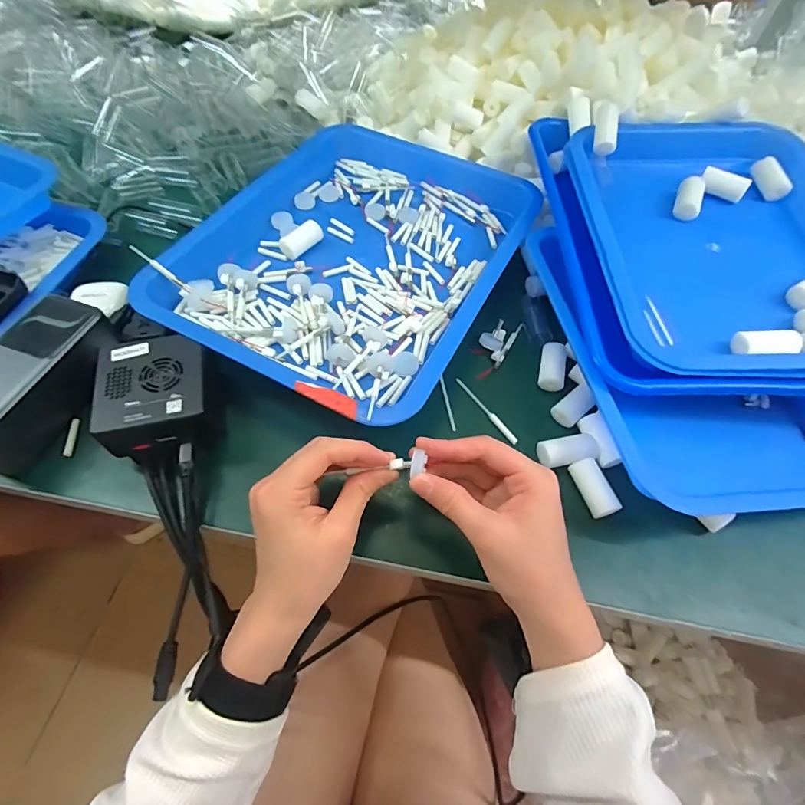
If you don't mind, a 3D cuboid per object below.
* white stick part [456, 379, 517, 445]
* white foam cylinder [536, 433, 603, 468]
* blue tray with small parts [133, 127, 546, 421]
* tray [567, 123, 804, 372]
[{"bbox_3d":[0.068,0.006,0.355,0.006,0.004,0.072,-30,64,-19],"label":"white stick part"},{"bbox_3d":[0.127,0.036,0.330,0.047,0.016,0.022,-9,59,-8],"label":"white foam cylinder"},{"bbox_3d":[-0.037,-0.159,0.403,0.269,0.047,0.348,25,61,13],"label":"blue tray with small parts"},{"bbox_3d":[0.277,-0.146,0.373,0.223,0.029,0.273,0,59,-3],"label":"tray"}]

